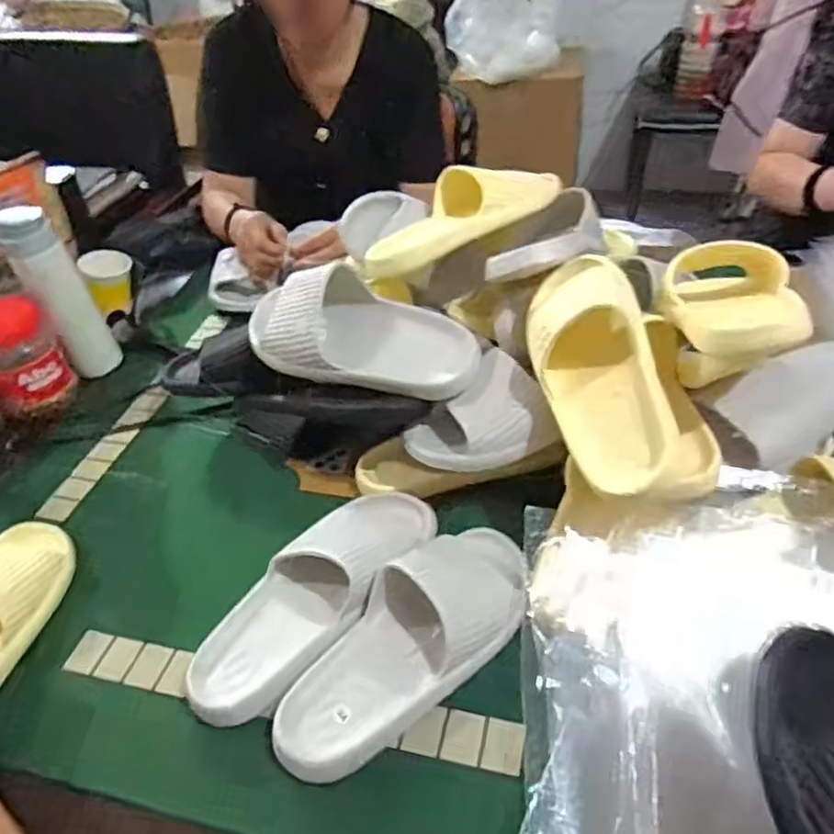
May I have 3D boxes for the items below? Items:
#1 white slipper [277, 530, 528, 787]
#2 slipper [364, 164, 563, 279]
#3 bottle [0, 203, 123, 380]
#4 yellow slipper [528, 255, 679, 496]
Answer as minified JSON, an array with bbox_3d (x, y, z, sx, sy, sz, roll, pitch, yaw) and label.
[{"bbox_3d":[-0.005,0.175,0.568,0.112,0.059,0.258,31,52,34],"label":"white slipper"},{"bbox_3d":[0.045,-0.218,0.743,0.237,0.060,0.090,-30,45,-7],"label":"slipper"},{"bbox_3d":[-0.470,-0.158,0.919,0.074,0.243,0.070,-21,43,-18],"label":"bottle"},{"bbox_3d":[0.157,-0.045,0.612,0.095,0.064,0.249,-8,64,-4],"label":"yellow slipper"}]

